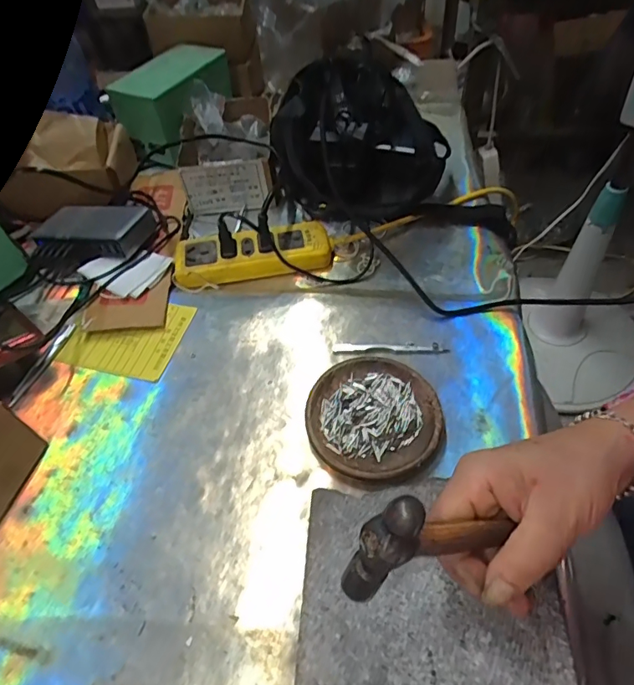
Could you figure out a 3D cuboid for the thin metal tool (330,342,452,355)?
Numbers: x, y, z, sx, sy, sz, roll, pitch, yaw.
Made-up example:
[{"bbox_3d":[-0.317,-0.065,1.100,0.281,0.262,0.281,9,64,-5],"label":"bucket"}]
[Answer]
[{"bbox_3d":[0.070,0.005,0.478,0.109,0.004,0.015,2,53,6],"label":"thin metal tool"}]

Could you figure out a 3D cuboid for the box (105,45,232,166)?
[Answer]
[{"bbox_3d":[-0.191,-0.345,0.708,0.108,0.090,0.167,34,62,26],"label":"box"}]

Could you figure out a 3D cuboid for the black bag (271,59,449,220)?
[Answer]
[{"bbox_3d":[0.051,-0.256,0.622,0.208,0.120,0.167,-14,53,-6],"label":"black bag"}]

